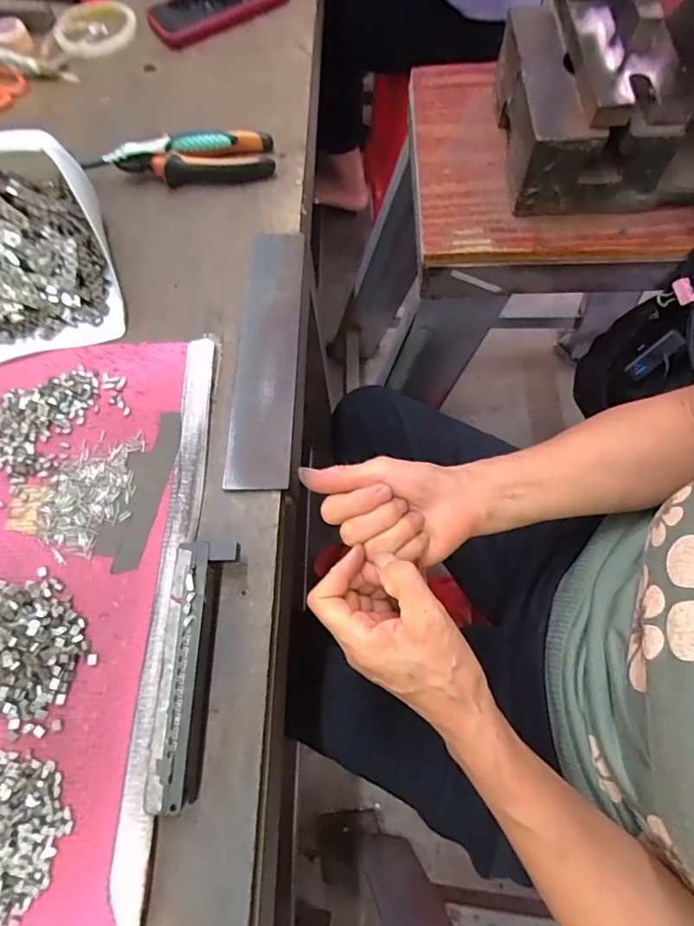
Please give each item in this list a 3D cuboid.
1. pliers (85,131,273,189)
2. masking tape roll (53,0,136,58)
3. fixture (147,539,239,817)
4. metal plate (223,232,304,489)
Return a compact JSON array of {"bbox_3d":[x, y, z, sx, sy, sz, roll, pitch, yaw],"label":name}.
[{"bbox_3d":[-0.162,-0.298,0.477,0.177,0.035,0.047,-10,68,-2],"label":"pliers"},{"bbox_3d":[-0.307,-0.532,0.590,0.097,0.012,0.101,-1,68,2],"label":"masking tape roll"},{"bbox_3d":[-0.097,0.125,0.302,0.028,0.026,0.147,1,68,2],"label":"fixture"},{"bbox_3d":[-0.066,-0.096,0.406,0.051,0.009,0.246,-1,68,6],"label":"metal plate"}]

